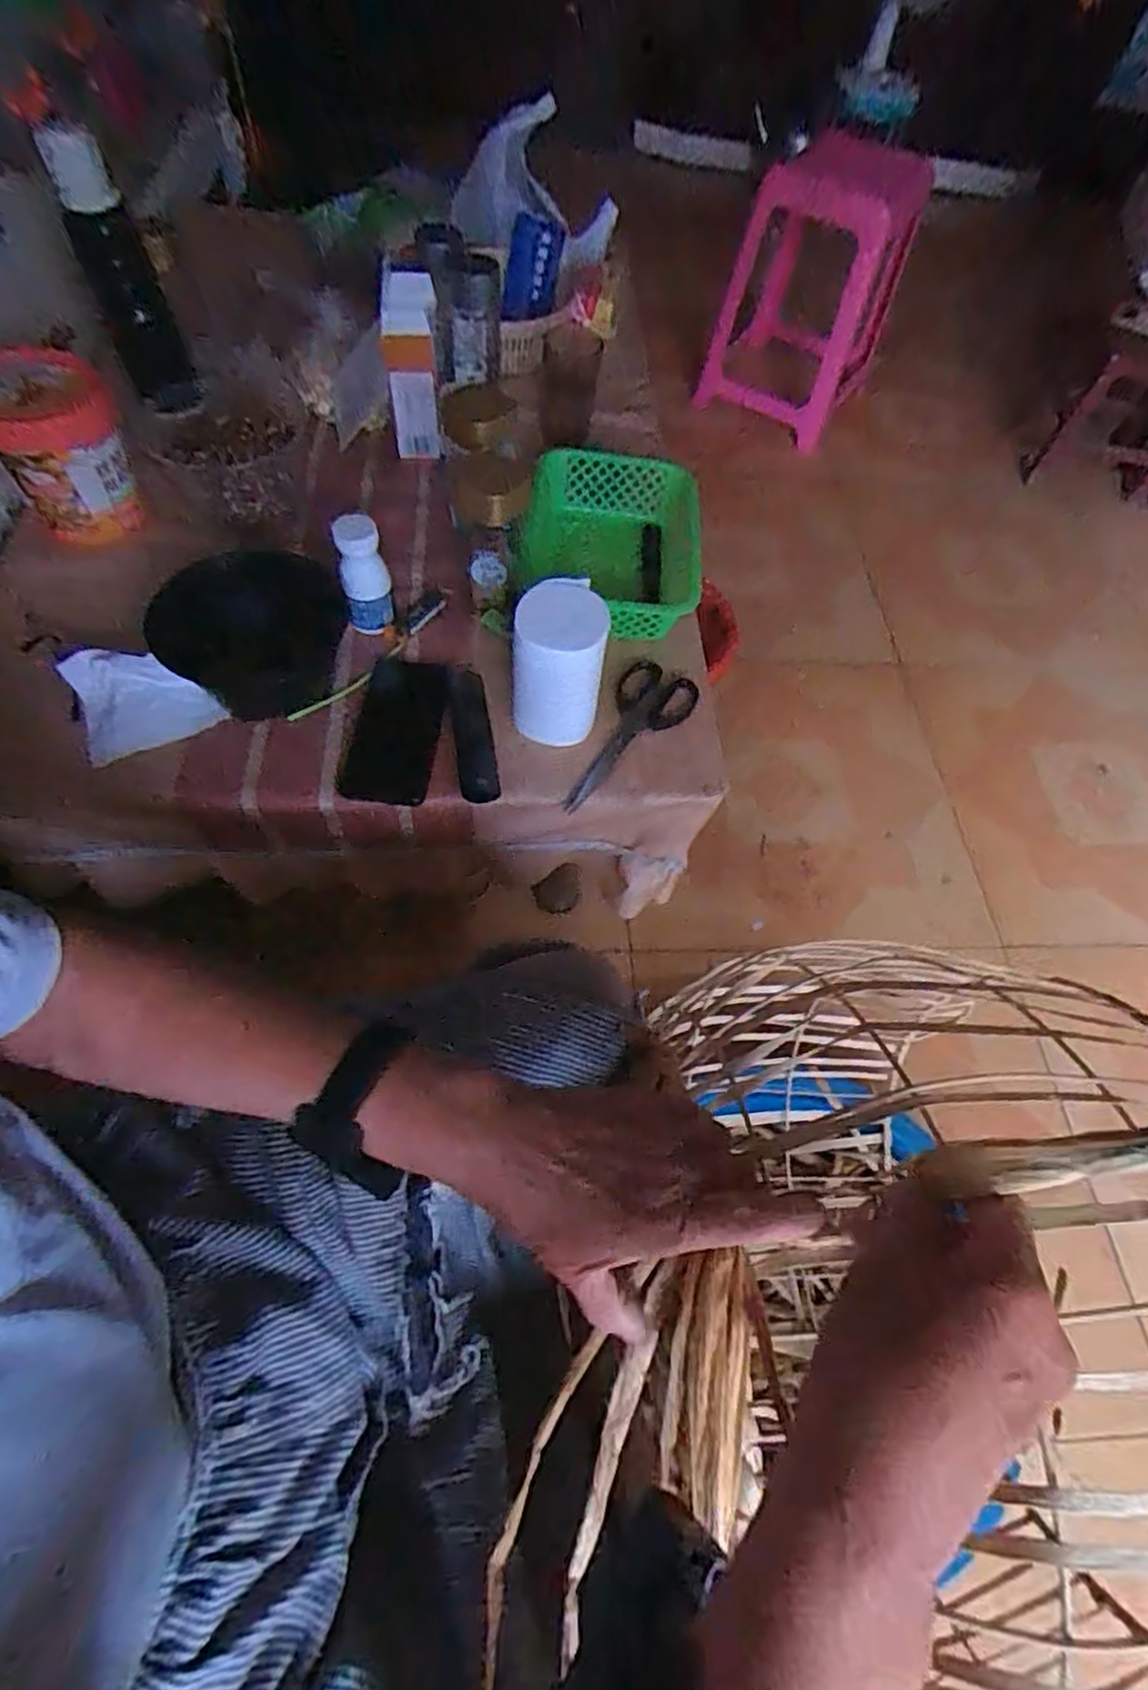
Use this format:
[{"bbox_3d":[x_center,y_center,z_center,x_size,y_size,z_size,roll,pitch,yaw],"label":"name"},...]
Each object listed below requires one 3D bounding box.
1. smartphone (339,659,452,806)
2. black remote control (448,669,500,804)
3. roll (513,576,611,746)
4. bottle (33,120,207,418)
[{"bbox_3d":[-0.168,-0.112,0.654,0.084,0.015,0.161,8,61,-1],"label":"smartphone"},{"bbox_3d":[-0.096,-0.104,0.648,0.035,0.019,0.137,-8,62,-9],"label":"black remote control"},{"bbox_3d":[-0.011,-0.166,0.632,0.079,0.125,0.085,2,61,-4],"label":"roll"},{"bbox_3d":[-0.475,-0.595,0.732,0.064,0.238,0.081,-20,26,-11],"label":"bottle"}]

